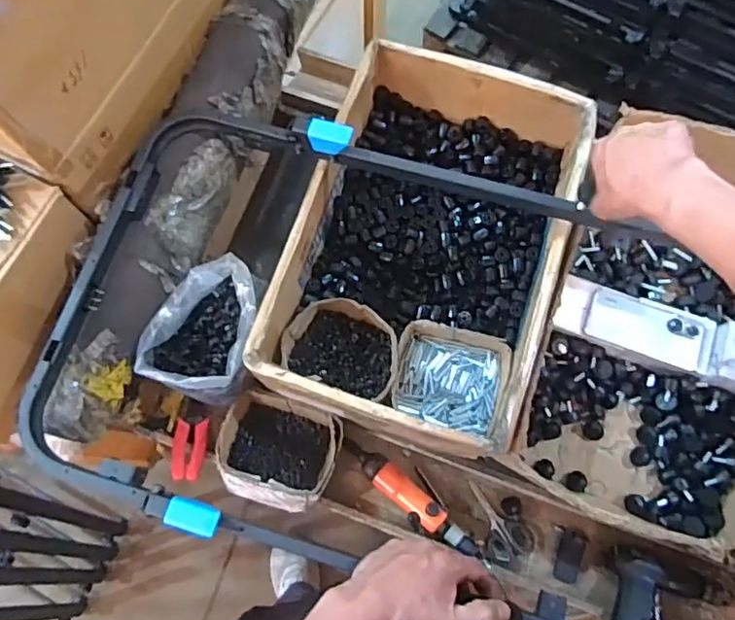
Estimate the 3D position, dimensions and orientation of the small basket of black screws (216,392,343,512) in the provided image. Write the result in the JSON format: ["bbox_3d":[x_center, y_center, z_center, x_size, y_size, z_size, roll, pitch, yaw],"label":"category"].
[{"bbox_3d":[-0.129,0.203,0.829,0.168,0.071,0.147,15,74,5],"label":"small basket of black screws"}]

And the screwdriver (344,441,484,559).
[{"bbox_3d":[0.071,0.282,0.854,0.066,0.043,0.232,-42,77,-11],"label":"screwdriver"}]

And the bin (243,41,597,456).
[{"bbox_3d":[0.091,-0.094,0.839,0.349,0.154,0.523,18,74,6],"label":"bin"}]

